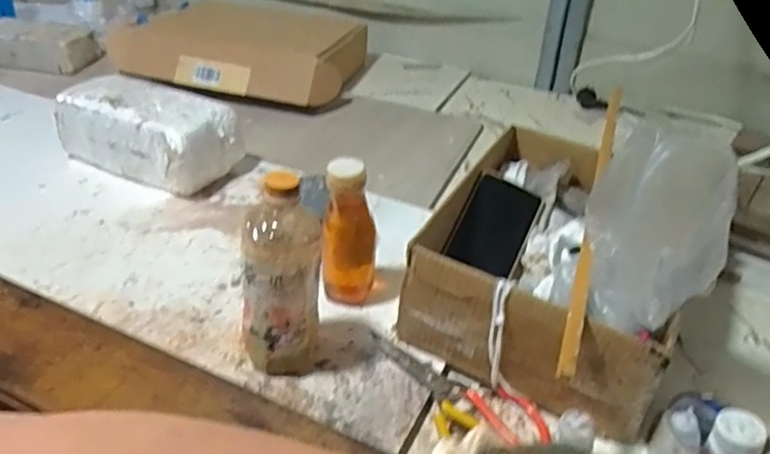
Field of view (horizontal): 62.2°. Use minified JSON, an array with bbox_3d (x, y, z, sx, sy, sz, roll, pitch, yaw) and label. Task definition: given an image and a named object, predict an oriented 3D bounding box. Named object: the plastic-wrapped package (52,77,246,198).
[{"bbox_3d":[-0.338,-0.134,0.907,0.259,0.107,0.132,24,39,26],"label":"plastic-wrapped package"}]

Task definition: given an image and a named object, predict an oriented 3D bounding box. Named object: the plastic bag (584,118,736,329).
[{"bbox_3d":[0.208,0.006,0.507,0.104,0.177,0.081,17,37,19],"label":"plastic bag"}]

